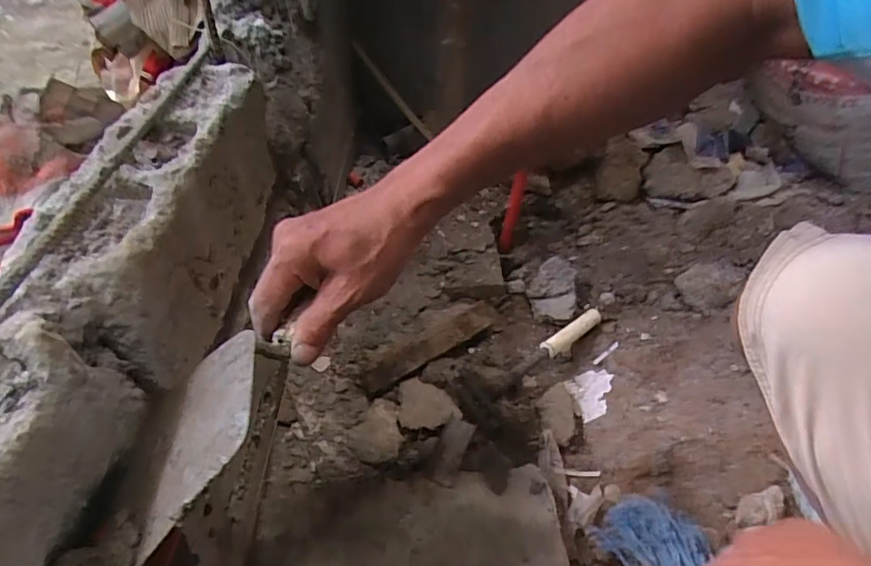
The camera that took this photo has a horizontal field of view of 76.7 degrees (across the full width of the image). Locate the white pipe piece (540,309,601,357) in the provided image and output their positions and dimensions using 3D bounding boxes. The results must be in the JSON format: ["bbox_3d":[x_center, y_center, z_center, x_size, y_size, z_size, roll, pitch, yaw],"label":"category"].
[{"bbox_3d":[0.218,0.081,0.885,0.120,0.030,0.023,-27,49,-28],"label":"white pipe piece"}]

